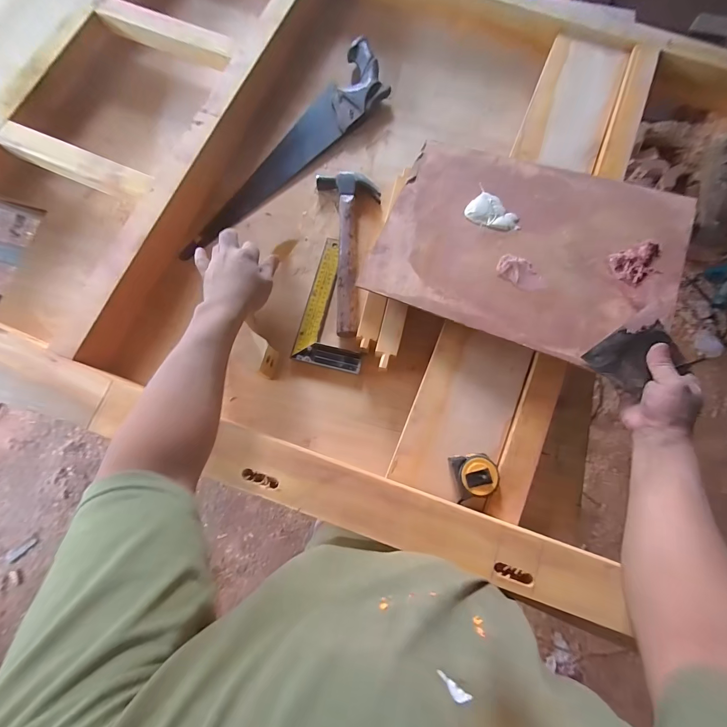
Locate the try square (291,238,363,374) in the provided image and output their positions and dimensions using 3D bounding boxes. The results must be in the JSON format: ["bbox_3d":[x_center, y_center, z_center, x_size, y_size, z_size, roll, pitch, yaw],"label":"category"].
[{"bbox_3d":[-0.043,-0.112,0.629,0.123,0.015,0.246,12,78,4],"label":"try square"}]

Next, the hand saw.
[{"bbox_3d":[-0.152,-0.426,0.681,0.122,0.040,0.587,40,81,9],"label":"hand saw"}]

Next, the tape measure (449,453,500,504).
[{"bbox_3d":[0.163,0.163,0.489,0.062,0.025,0.060,-11,77,-2],"label":"tape measure"}]

